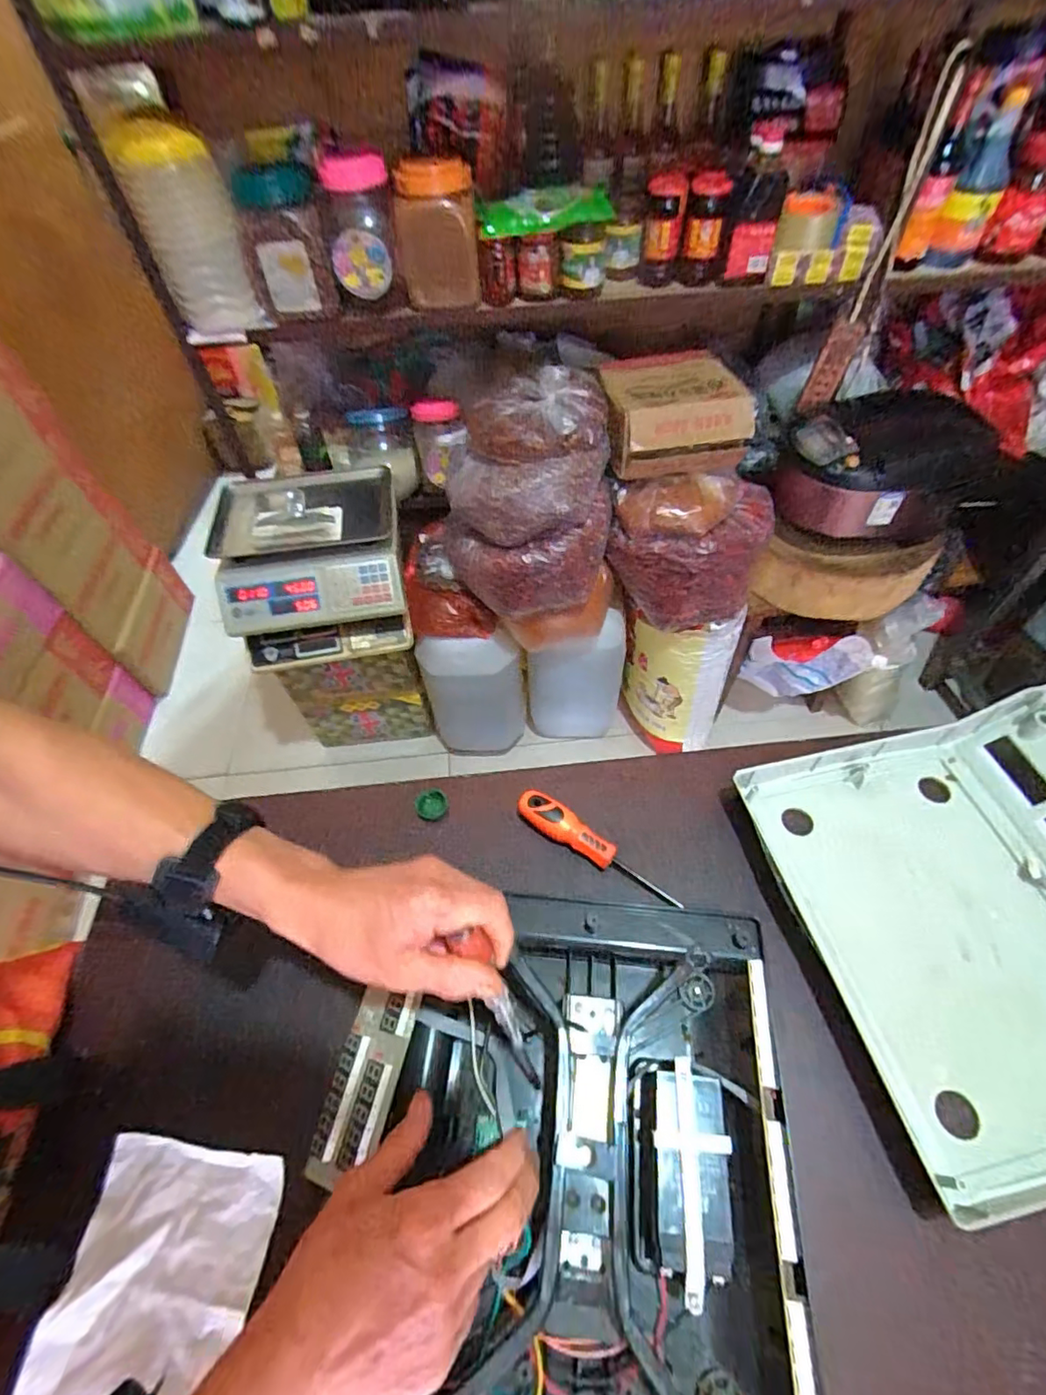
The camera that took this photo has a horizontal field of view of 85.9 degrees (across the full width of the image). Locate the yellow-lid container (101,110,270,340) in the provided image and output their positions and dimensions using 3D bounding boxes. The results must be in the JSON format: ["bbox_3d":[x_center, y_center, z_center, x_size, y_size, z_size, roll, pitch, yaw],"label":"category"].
[{"bbox_3d":[-0.520,-0.720,0.886,0.134,0.244,0.136,-29,58,-16],"label":"yellow-lid container"}]

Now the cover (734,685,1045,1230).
[{"bbox_3d":[0.408,0.182,0.481,0.329,0.086,0.343,-12,55,-5],"label":"cover"}]

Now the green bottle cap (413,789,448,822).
[{"bbox_3d":[-0.094,0.112,0.580,0.031,0.018,0.031,-2,54,3],"label":"green bottle cap"}]

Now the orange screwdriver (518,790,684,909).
[{"bbox_3d":[0.070,0.143,0.540,0.171,0.029,0.030,28,61,21],"label":"orange screwdriver"}]

